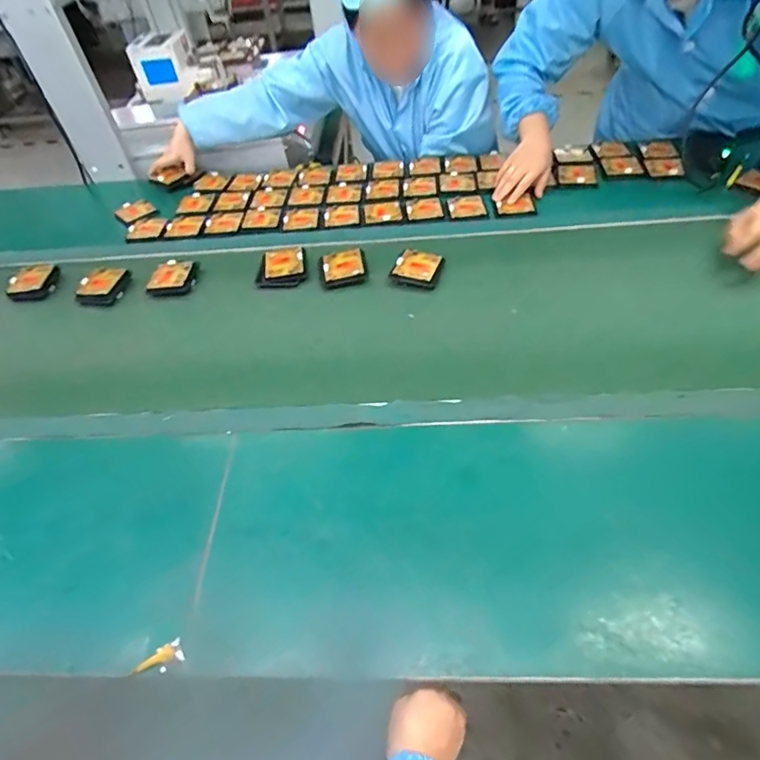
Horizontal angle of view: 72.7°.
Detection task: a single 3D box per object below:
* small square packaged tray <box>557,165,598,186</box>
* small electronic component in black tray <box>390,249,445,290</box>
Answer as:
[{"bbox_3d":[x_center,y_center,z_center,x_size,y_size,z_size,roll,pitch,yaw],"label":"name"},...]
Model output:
[{"bbox_3d":[0.409,-0.430,1.076,0.079,0.012,0.070,3,49,10],"label":"small square packaged tray"},{"bbox_3d":[0.068,-0.194,0.900,0.081,0.016,0.075,13,51,18],"label":"small electronic component in black tray"}]

